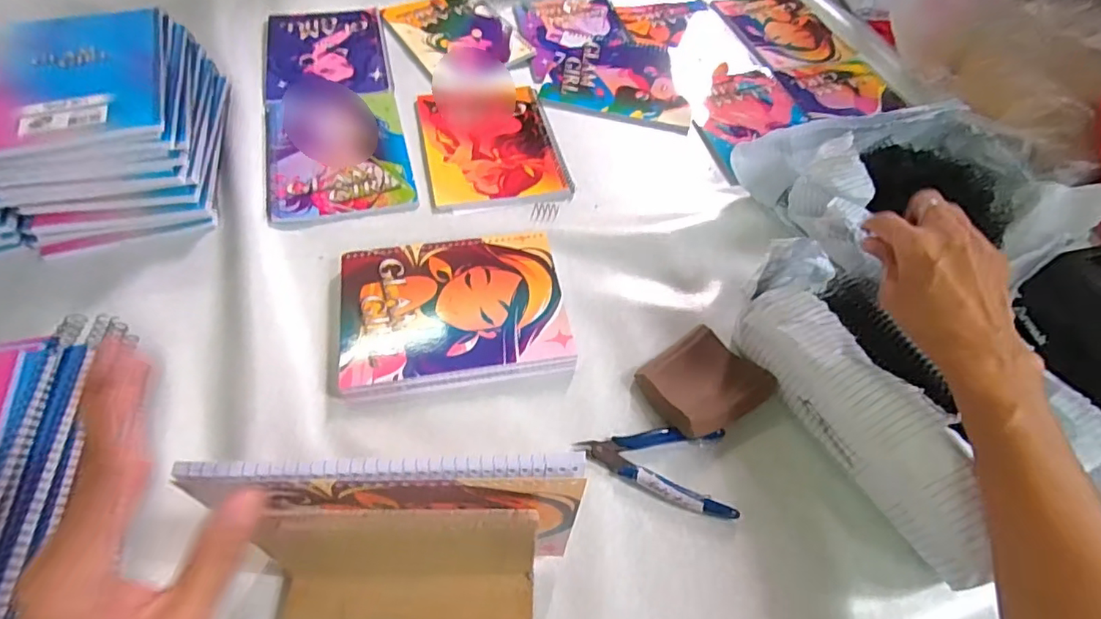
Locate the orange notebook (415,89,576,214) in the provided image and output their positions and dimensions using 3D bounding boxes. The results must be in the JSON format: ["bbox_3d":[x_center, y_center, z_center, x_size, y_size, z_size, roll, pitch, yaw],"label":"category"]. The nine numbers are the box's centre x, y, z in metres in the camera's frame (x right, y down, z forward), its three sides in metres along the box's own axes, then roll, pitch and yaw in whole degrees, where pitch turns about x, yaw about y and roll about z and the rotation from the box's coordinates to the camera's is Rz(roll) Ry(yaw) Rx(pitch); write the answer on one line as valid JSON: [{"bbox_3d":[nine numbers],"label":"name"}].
[{"bbox_3d":[-0.070,-0.196,0.648,0.155,0.007,0.198,-9,55,-10],"label":"orange notebook"}]

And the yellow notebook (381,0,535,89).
[{"bbox_3d":[-0.129,-0.385,0.773,0.145,0.007,0.204,-26,60,-21],"label":"yellow notebook"}]

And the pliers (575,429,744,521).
[{"bbox_3d":[0.080,0.121,0.429,0.120,0.013,0.065,5,54,0],"label":"pliers"}]

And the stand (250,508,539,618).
[{"bbox_3d":[-0.090,0.159,0.330,0.159,0.114,0.051,1,54,-3],"label":"stand"}]

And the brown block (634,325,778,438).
[{"bbox_3d":[0.129,0.060,0.472,0.097,0.022,0.083,-27,60,-21],"label":"brown block"}]

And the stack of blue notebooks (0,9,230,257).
[{"bbox_3d":[-0.426,-0.179,0.534,0.171,0.116,0.201,-10,55,-11],"label":"stack of blue notebooks"}]

